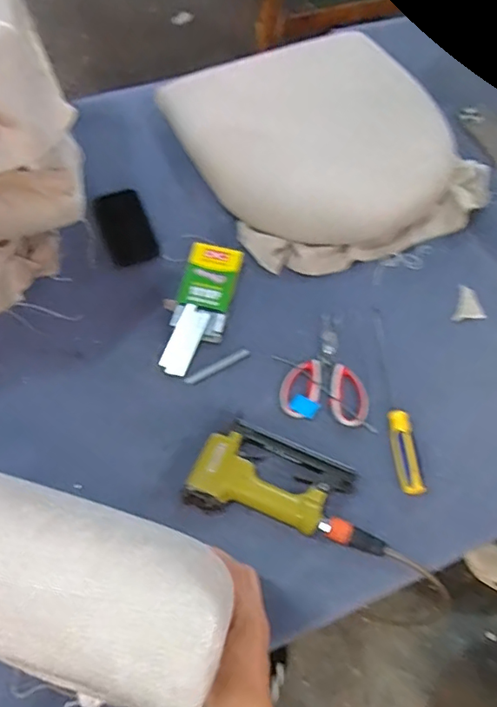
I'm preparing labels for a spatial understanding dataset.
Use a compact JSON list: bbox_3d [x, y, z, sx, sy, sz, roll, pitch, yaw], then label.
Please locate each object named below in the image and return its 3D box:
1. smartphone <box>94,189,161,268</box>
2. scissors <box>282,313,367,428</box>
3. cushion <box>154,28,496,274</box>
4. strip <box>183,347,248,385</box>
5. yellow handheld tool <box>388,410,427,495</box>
[{"bbox_3d":[-0.204,-0.209,0.904,0.079,0.014,0.146,-24,70,-3],"label":"smartphone"},{"bbox_3d":[0.115,0.020,0.786,0.118,0.008,0.167,10,62,1],"label":"scissors"},{"bbox_3d":[0.138,-0.378,0.947,0.445,0.081,0.471,-24,67,-16],"label":"cushion"},{"bbox_3d":[-0.045,0.019,0.787,0.103,0.004,0.013,-26,67,-16],"label":"strip"},{"bbox_3d":[0.214,0.132,0.737,0.032,0.011,0.118,-1,62,-5],"label":"yellow handheld tool"}]

